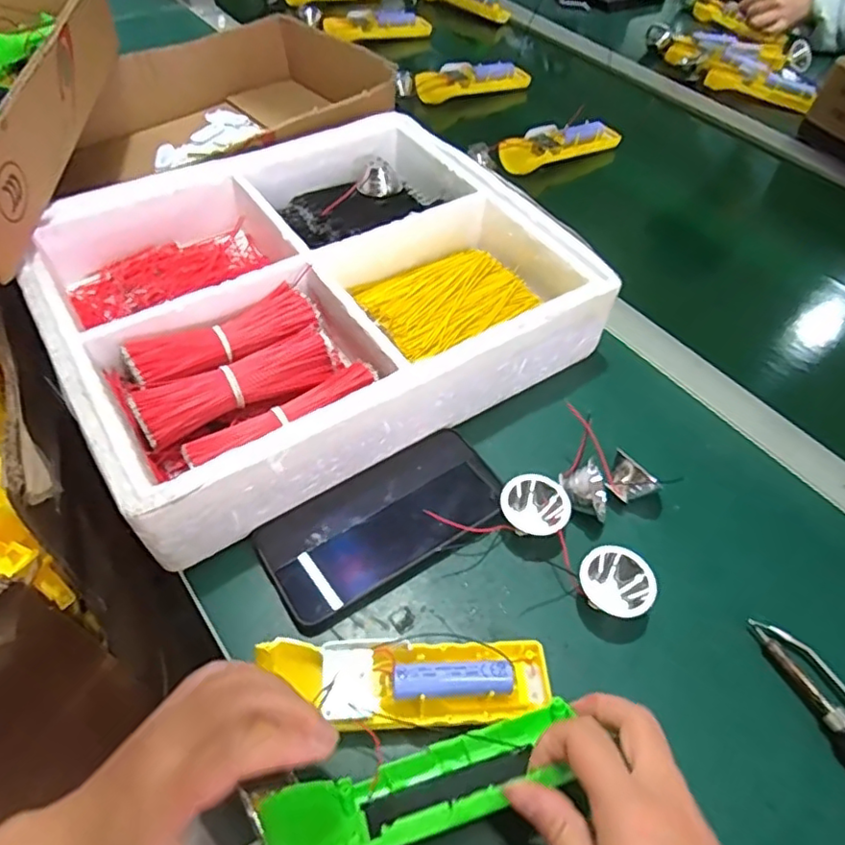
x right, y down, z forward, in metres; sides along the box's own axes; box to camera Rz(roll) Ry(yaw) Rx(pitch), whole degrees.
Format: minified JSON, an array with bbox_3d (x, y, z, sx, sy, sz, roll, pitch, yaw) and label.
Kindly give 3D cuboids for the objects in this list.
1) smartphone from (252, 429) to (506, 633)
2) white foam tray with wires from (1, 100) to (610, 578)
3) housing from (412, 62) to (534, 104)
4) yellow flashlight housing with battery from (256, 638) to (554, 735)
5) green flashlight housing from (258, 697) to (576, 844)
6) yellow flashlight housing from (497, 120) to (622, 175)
[{"bbox_3d":[-0.025,0.067,0.413,0.168,0.013,0.082,-26,58,-22],"label":"smartphone"},{"bbox_3d":[-0.089,-0.110,0.499,0.378,0.081,0.314,-27,58,-22],"label":"white foam tray with wires"},{"bbox_3d":[0.068,-0.464,0.814,0.162,0.032,0.035,-18,56,-17],"label":"housing"},{"bbox_3d":[-0.008,0.147,0.336,0.159,0.039,0.044,0,52,-3],"label":"yellow flashlight housing with battery"},{"bbox_3d":[0.000,0.184,0.291,0.150,0.051,0.028,-13,91,-16],"label":"green flashlight housing"},{"bbox_3d":[0.167,-0.337,0.723,0.161,0.027,0.045,-23,57,-20],"label":"yellow flashlight housing"}]

